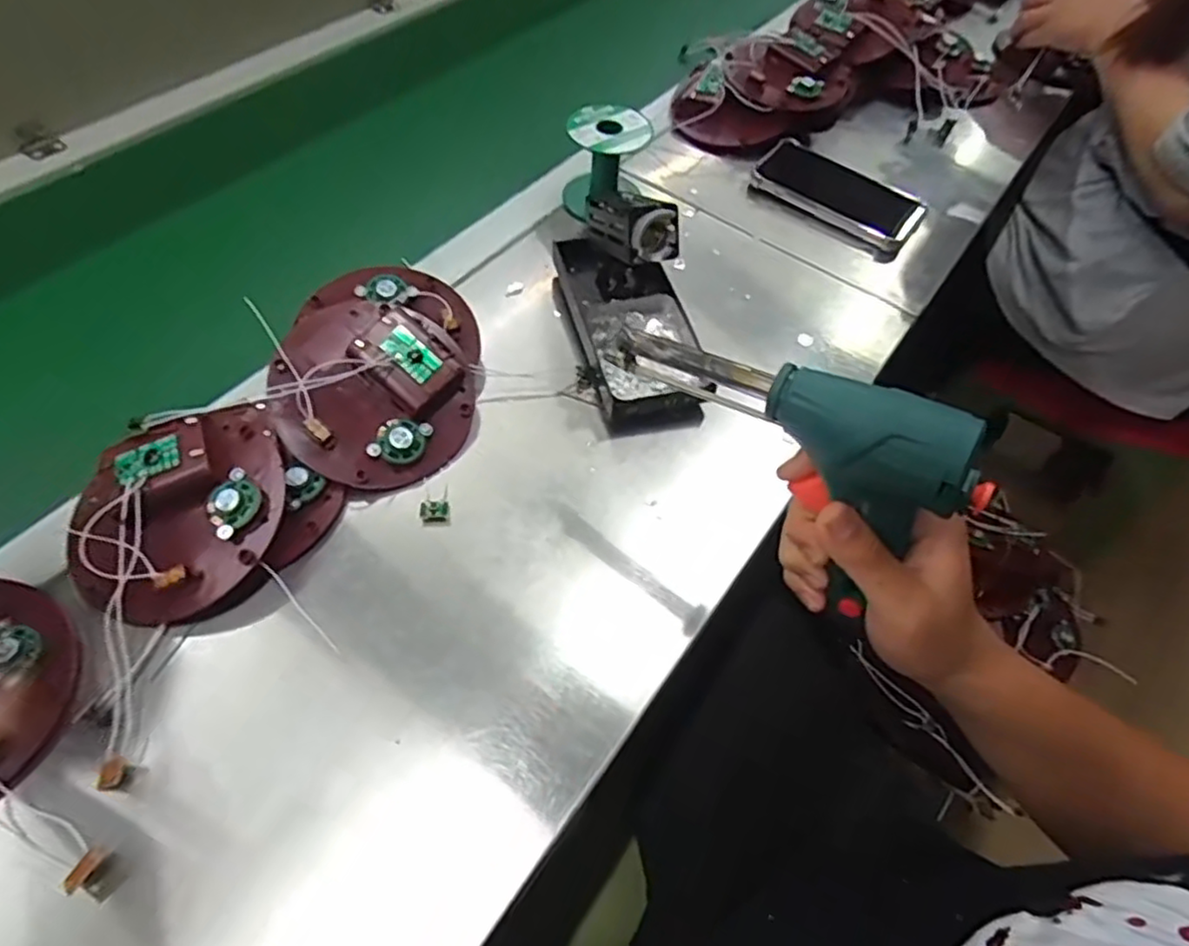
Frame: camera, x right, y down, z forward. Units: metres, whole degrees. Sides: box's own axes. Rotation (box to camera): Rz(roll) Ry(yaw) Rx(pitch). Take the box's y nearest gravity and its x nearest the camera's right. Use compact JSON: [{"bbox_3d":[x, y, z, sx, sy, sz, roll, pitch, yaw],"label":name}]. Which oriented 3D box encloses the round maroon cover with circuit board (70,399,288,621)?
[{"bbox_3d":[-0.230,0.022,0.374,0.119,0.038,0.107,-25,62,-19],"label":"round maroon cover with circuit board"}]

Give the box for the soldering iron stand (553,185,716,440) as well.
[{"bbox_3d":[0.028,-0.129,0.461,0.081,0.119,0.167,-11,58,-11],"label":"soldering iron stand"}]

